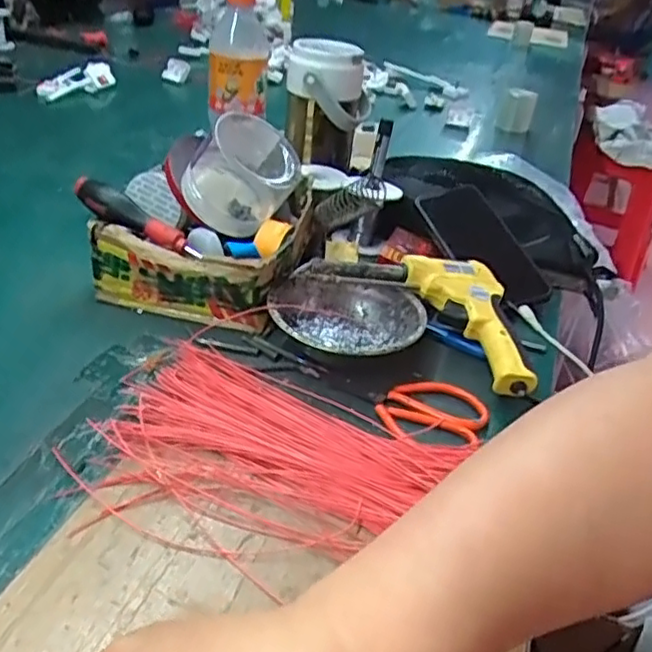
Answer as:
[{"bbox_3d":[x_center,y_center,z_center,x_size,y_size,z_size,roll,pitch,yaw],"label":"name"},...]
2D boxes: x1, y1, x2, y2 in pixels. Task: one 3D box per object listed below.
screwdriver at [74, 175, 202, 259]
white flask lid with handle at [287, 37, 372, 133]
[{"bbox_3d":[-0.159,-0.090,0.542,0.117,0.021,0.020,30,37,5],"label":"screwdriver"},{"bbox_3d":[0.006,-0.271,0.721,0.094,0.078,0.078,6,33,-1],"label":"white flask lid with handle"}]

